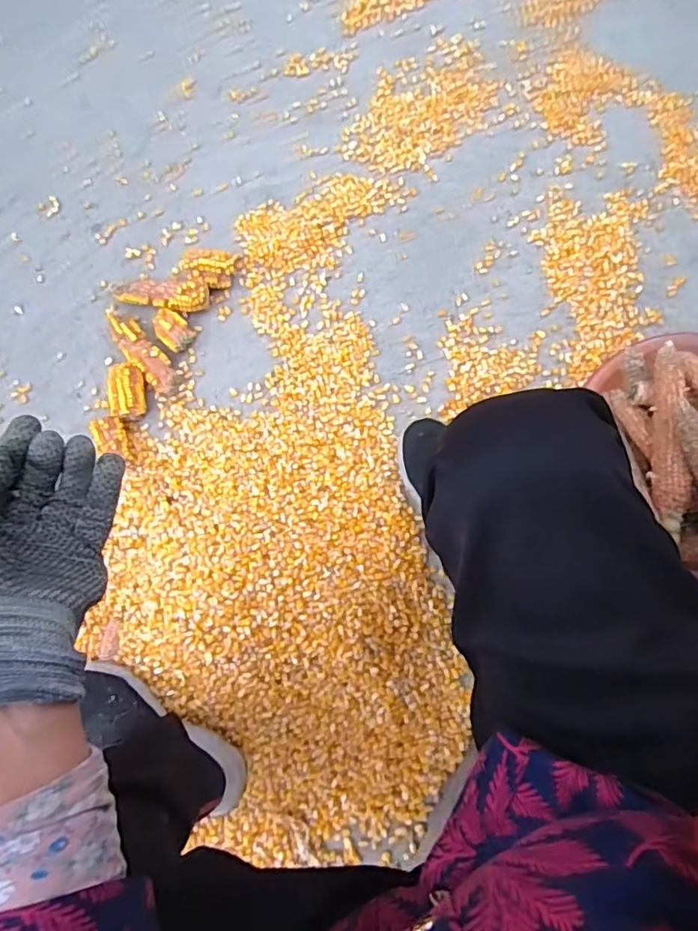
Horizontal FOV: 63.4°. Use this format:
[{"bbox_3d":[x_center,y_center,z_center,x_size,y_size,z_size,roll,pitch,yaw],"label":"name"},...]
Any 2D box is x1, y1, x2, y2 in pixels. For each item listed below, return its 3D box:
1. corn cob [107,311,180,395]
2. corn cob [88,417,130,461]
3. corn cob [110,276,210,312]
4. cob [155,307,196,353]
[{"bbox_3d":[-0.289,-0.161,0.791,0.042,0.033,0.142,-40,79,-7],"label":"corn cob"},{"bbox_3d":[-0.316,-0.036,0.753,0.039,0.036,0.057,-21,77,-2],"label":"corn cob"},{"bbox_3d":[-0.272,-0.245,0.808,0.148,0.042,0.048,6,78,4],"label":"corn cob"},{"bbox_3d":[-0.252,-0.192,0.806,0.044,0.029,0.065,-41,79,-7],"label":"cob"}]

